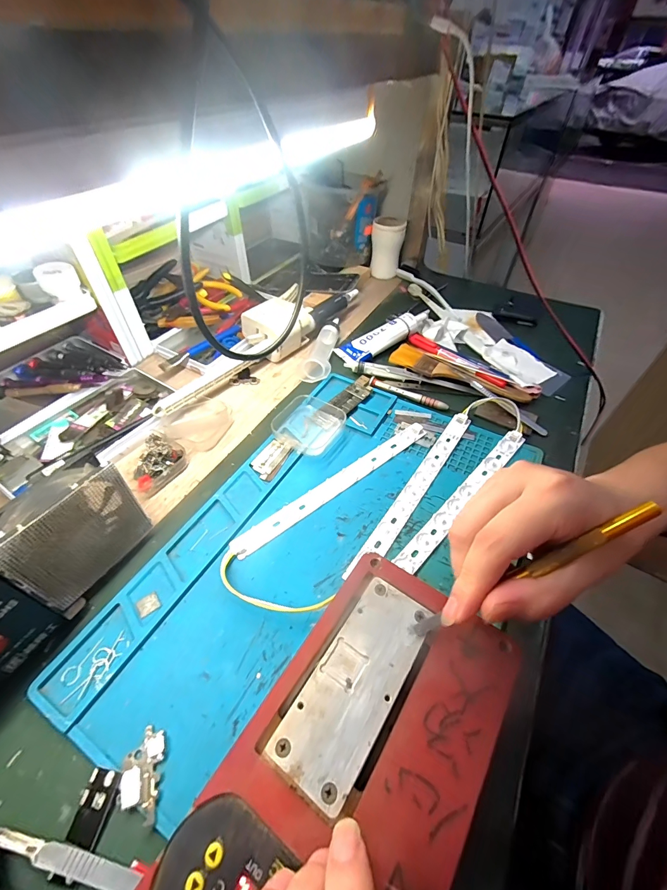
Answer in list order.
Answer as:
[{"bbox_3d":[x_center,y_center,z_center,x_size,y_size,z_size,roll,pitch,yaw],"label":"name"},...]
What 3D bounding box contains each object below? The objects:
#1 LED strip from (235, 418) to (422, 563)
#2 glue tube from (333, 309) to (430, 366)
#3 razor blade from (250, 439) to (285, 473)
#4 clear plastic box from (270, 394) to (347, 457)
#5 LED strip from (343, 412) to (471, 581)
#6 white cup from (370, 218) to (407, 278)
[{"bbox_3d":[0.005,0.033,0.336,0.215,0.005,0.020,-31,56,-25],"label":"LED strip"},{"bbox_3d":[0.066,-0.151,0.484,0.142,0.027,0.047,-32,57,-26],"label":"glue tube"},{"bbox_3d":[-0.065,0.010,0.356,0.018,0.004,0.040,22,52,17],"label":"razor blade"},{"bbox_3d":[-0.027,-0.024,0.376,0.067,0.016,0.064,26,53,20],"label":"clear plastic box"},{"bbox_3d":[0.077,0.036,0.334,0.018,0.006,0.210,28,54,22],"label":"LED strip"},{"bbox_3d":[0.091,-0.334,0.616,0.054,0.081,0.045,6,49,4],"label":"white cup"}]

